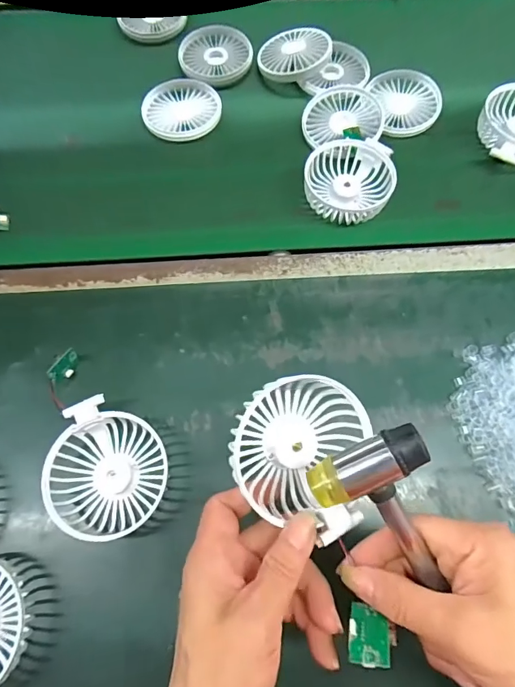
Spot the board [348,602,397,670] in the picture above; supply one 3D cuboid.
[{"bbox_3d":[0.060,0.152,0.229,0.023,0.004,0.029,-4,31,17],"label":"board"}]

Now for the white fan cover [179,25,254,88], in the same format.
[{"bbox_3d":[-0.050,-0.348,0.528,0.085,0.012,0.083,-2,70,-1],"label":"white fan cover"}]

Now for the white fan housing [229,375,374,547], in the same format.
[{"bbox_3d":[0.026,0.063,0.270,0.080,0.030,0.093,12,70,4],"label":"white fan housing"}]

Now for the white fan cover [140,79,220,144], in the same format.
[{"bbox_3d":[-0.086,-0.267,0.498,0.086,0.008,0.082,-11,70,-4],"label":"white fan cover"}]

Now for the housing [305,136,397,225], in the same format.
[{"bbox_3d":[0.093,-0.165,0.451,0.089,0.030,0.085,-3,70,-1],"label":"housing"}]

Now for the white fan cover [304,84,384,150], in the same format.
[{"bbox_3d":[0.095,-0.251,0.482,0.086,0.014,0.082,2,70,0],"label":"white fan cover"}]

